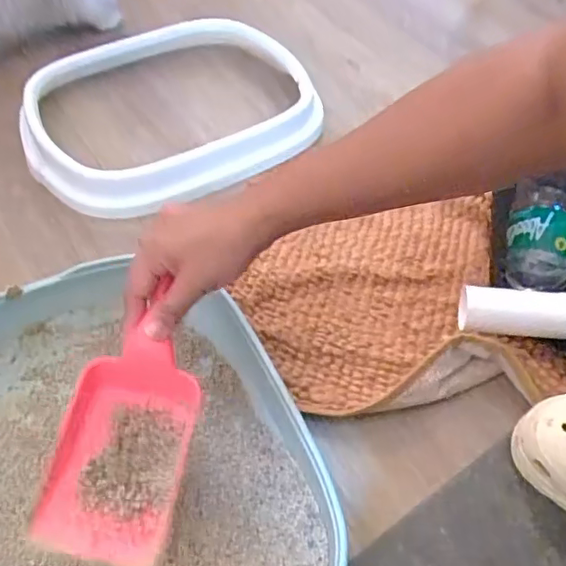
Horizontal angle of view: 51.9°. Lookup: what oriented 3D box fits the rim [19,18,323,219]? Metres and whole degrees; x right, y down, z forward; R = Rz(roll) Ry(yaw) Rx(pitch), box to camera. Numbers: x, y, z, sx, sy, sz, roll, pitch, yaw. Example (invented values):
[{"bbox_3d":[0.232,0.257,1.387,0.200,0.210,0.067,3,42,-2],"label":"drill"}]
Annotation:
[{"bbox_3d":[-0.158,-0.250,0.784,0.372,0.045,0.333,-22,58,-18],"label":"rim"}]

